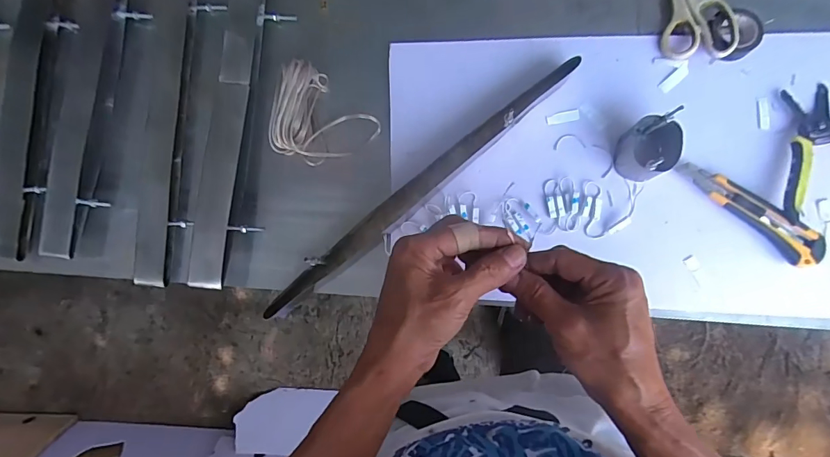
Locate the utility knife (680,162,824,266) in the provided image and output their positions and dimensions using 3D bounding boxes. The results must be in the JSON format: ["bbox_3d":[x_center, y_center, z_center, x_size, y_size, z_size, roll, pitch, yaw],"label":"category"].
[{"bbox_3d":[0.379,-0.017,0.490,0.165,0.028,0.040,38,86,7],"label":"utility knife"}]

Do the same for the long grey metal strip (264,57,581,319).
[{"bbox_3d":[0.004,-0.053,0.509,0.450,0.041,0.032,-40,82,-3],"label":"long grey metal strip"}]

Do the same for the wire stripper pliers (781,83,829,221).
[{"bbox_3d":[0.469,-0.092,0.492,0.140,0.027,0.150,-11,82,2],"label":"wire stripper pliers"}]

